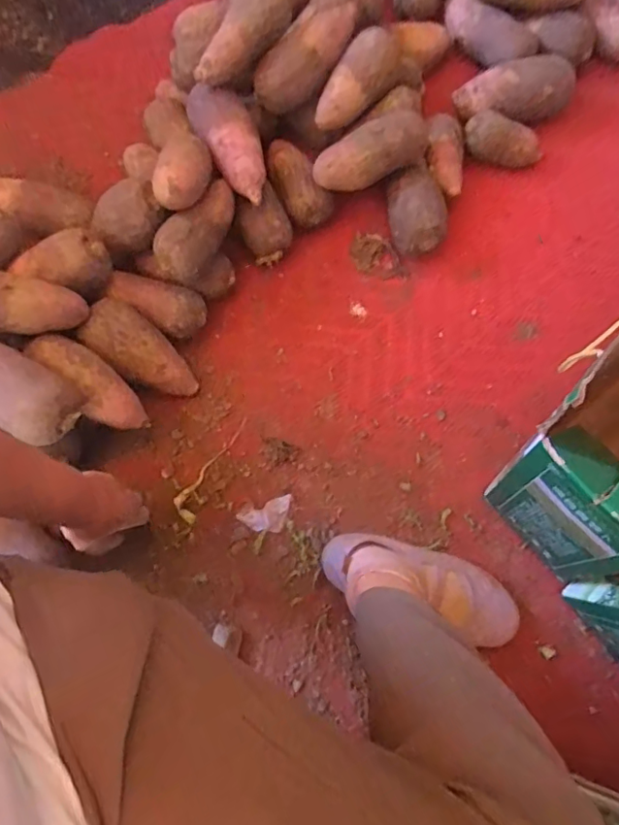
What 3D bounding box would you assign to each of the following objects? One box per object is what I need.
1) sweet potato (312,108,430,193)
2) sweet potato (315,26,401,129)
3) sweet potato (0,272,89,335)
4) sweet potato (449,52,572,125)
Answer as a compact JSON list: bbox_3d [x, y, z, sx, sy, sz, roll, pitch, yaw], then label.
[{"bbox_3d":[0.080,-0.338,0.714,0.153,0.068,0.057,-21,78,9],"label":"sweet potato"},{"bbox_3d":[0.064,-0.436,0.722,0.139,0.051,0.062,-42,79,24],"label":"sweet potato"},{"bbox_3d":[-0.324,-0.121,0.593,0.153,0.049,0.055,0,73,-40],"label":"sweet potato"},{"bbox_3d":[0.296,-0.459,0.775,0.169,0.067,0.062,0,76,1],"label":"sweet potato"}]

